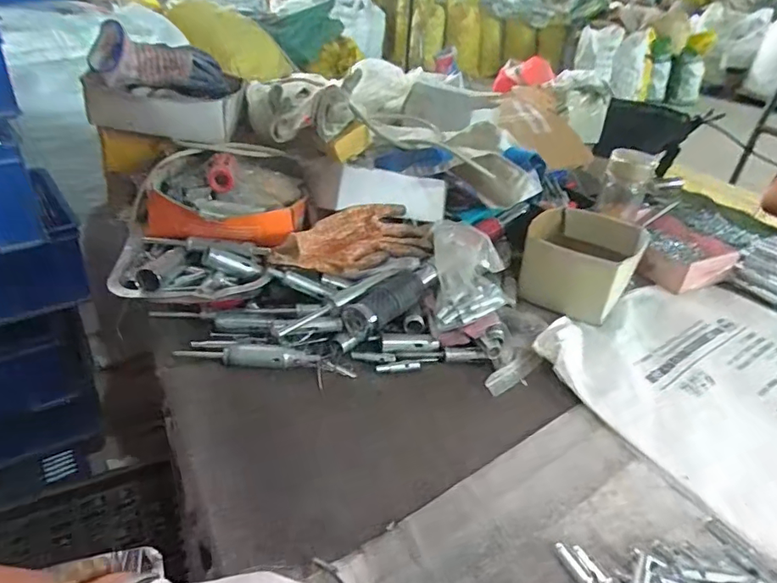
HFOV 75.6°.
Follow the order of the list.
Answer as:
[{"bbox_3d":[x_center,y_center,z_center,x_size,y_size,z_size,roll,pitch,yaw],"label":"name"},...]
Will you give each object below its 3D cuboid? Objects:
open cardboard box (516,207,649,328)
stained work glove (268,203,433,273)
[{"bbox_3d":[0.276,-0.045,0.734,0.146,0.089,0.170,21,36,22],"label":"open cardboard box"},{"bbox_3d":[-0.039,-0.066,0.637,0.221,0.053,0.085,-18,78,-22],"label":"stained work glove"}]

